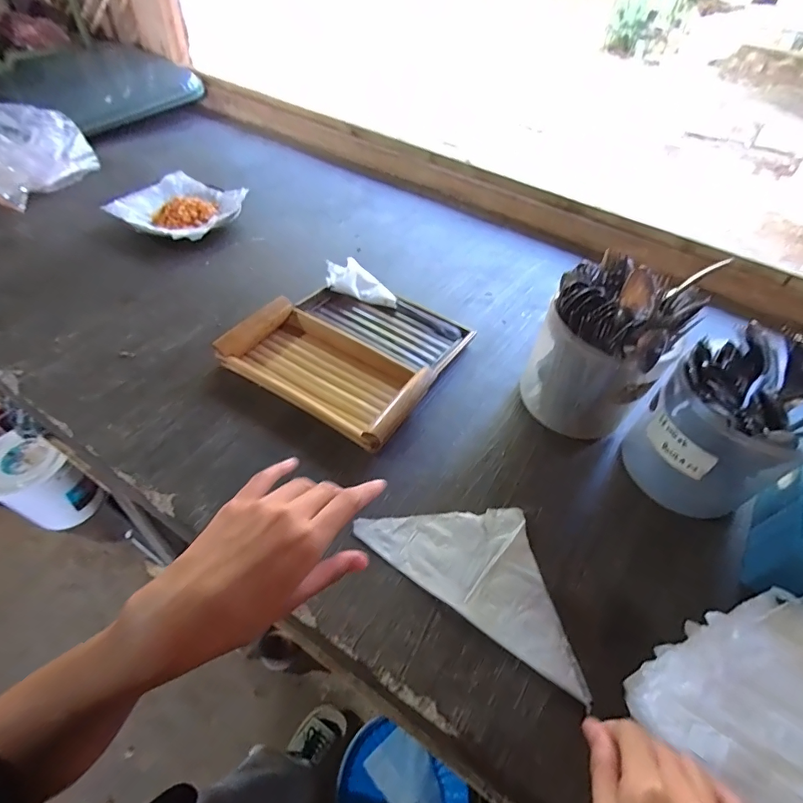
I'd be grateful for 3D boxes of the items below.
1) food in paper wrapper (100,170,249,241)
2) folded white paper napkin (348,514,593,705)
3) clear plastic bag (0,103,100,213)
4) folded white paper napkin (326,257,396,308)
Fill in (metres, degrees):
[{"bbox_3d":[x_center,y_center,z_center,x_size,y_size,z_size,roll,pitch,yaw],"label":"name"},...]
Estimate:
[{"bbox_3d":[-0.373,-0.334,0.754,0.163,0.030,0.185,23,51,12],"label":"food in paper wrapper"},{"bbox_3d":[0.080,0.153,0.425,0.226,0.006,0.115,30,55,17],"label":"folded white paper napkin"},{"bbox_3d":[-0.718,-0.464,0.782,0.244,0.104,0.212,19,51,9],"label":"clear plastic bag"},{"bbox_3d":[-0.060,-0.173,0.655,0.113,0.030,0.052,27,52,-2],"label":"folded white paper napkin"}]

